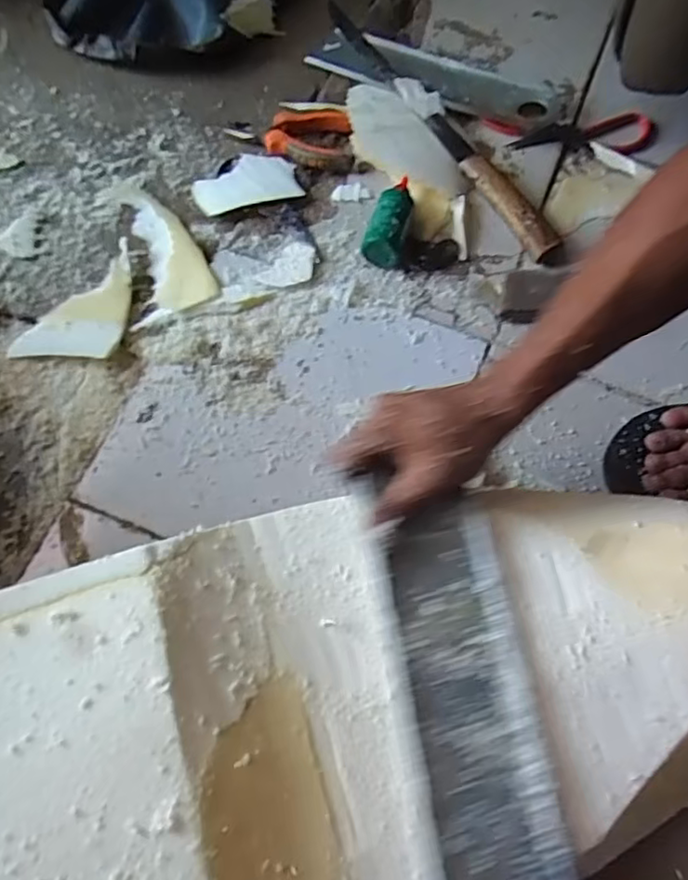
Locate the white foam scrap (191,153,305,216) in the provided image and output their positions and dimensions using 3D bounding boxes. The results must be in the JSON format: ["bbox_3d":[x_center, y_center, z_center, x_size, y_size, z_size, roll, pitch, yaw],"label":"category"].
[{"bbox_3d":[-0.109,-0.287,0.684,0.112,0.015,0.074,-16,69,-8],"label":"white foam scrap"}]

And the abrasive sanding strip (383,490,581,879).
[{"bbox_3d":[0.078,0.151,0.378,0.073,0.009,0.233,-8,68,-3],"label":"abrasive sanding strip"}]

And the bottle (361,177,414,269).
[{"bbox_3d":[0.048,-0.227,0.638,0.042,0.041,0.102,13,68,3],"label":"bottle"}]

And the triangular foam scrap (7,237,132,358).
[{"bbox_3d":[-0.266,-0.138,0.614,0.103,0.013,0.124,1,68,-2],"label":"triangular foam scrap"}]

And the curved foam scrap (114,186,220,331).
[{"bbox_3d":[-0.186,-0.209,0.643,0.086,0.019,0.179,-11,69,-7],"label":"curved foam scrap"}]

